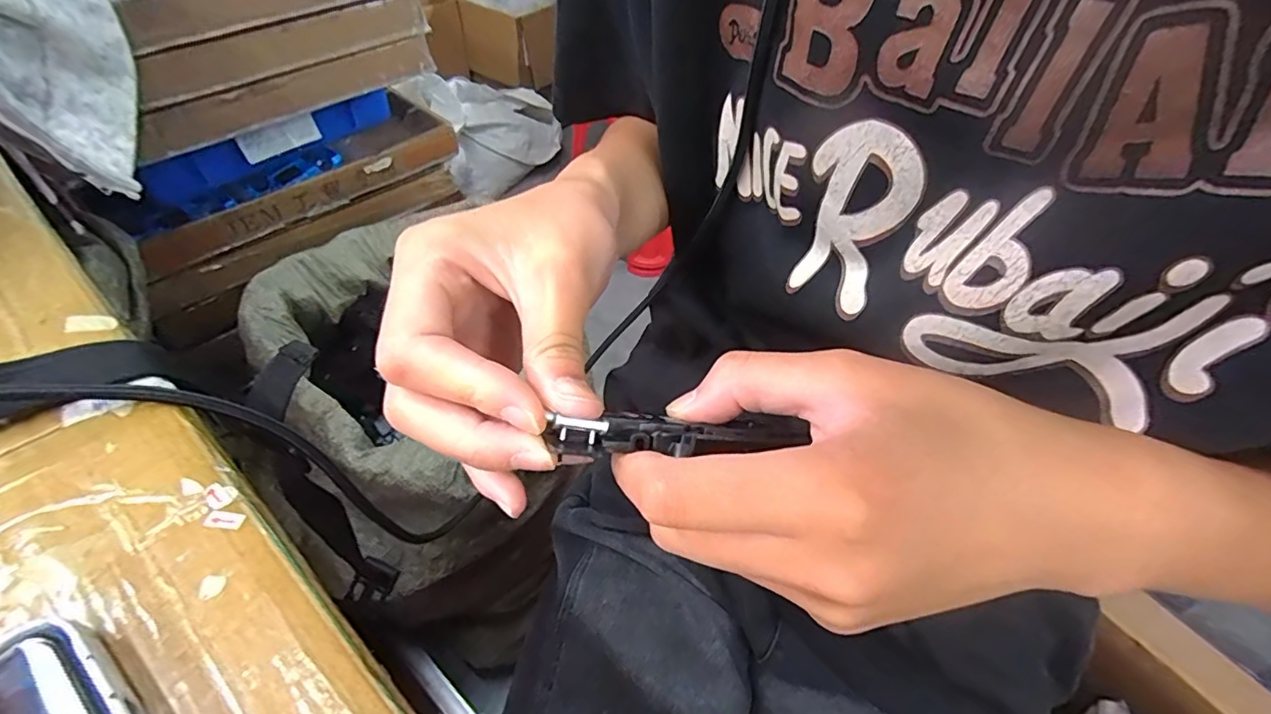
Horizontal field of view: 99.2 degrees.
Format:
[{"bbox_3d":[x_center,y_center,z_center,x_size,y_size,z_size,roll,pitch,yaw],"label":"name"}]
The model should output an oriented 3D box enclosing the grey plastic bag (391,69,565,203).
[{"bbox_3d":[-0.439,-0.719,1.653,0.222,0.301,0.462,30,54,21],"label":"grey plastic bag"}]

